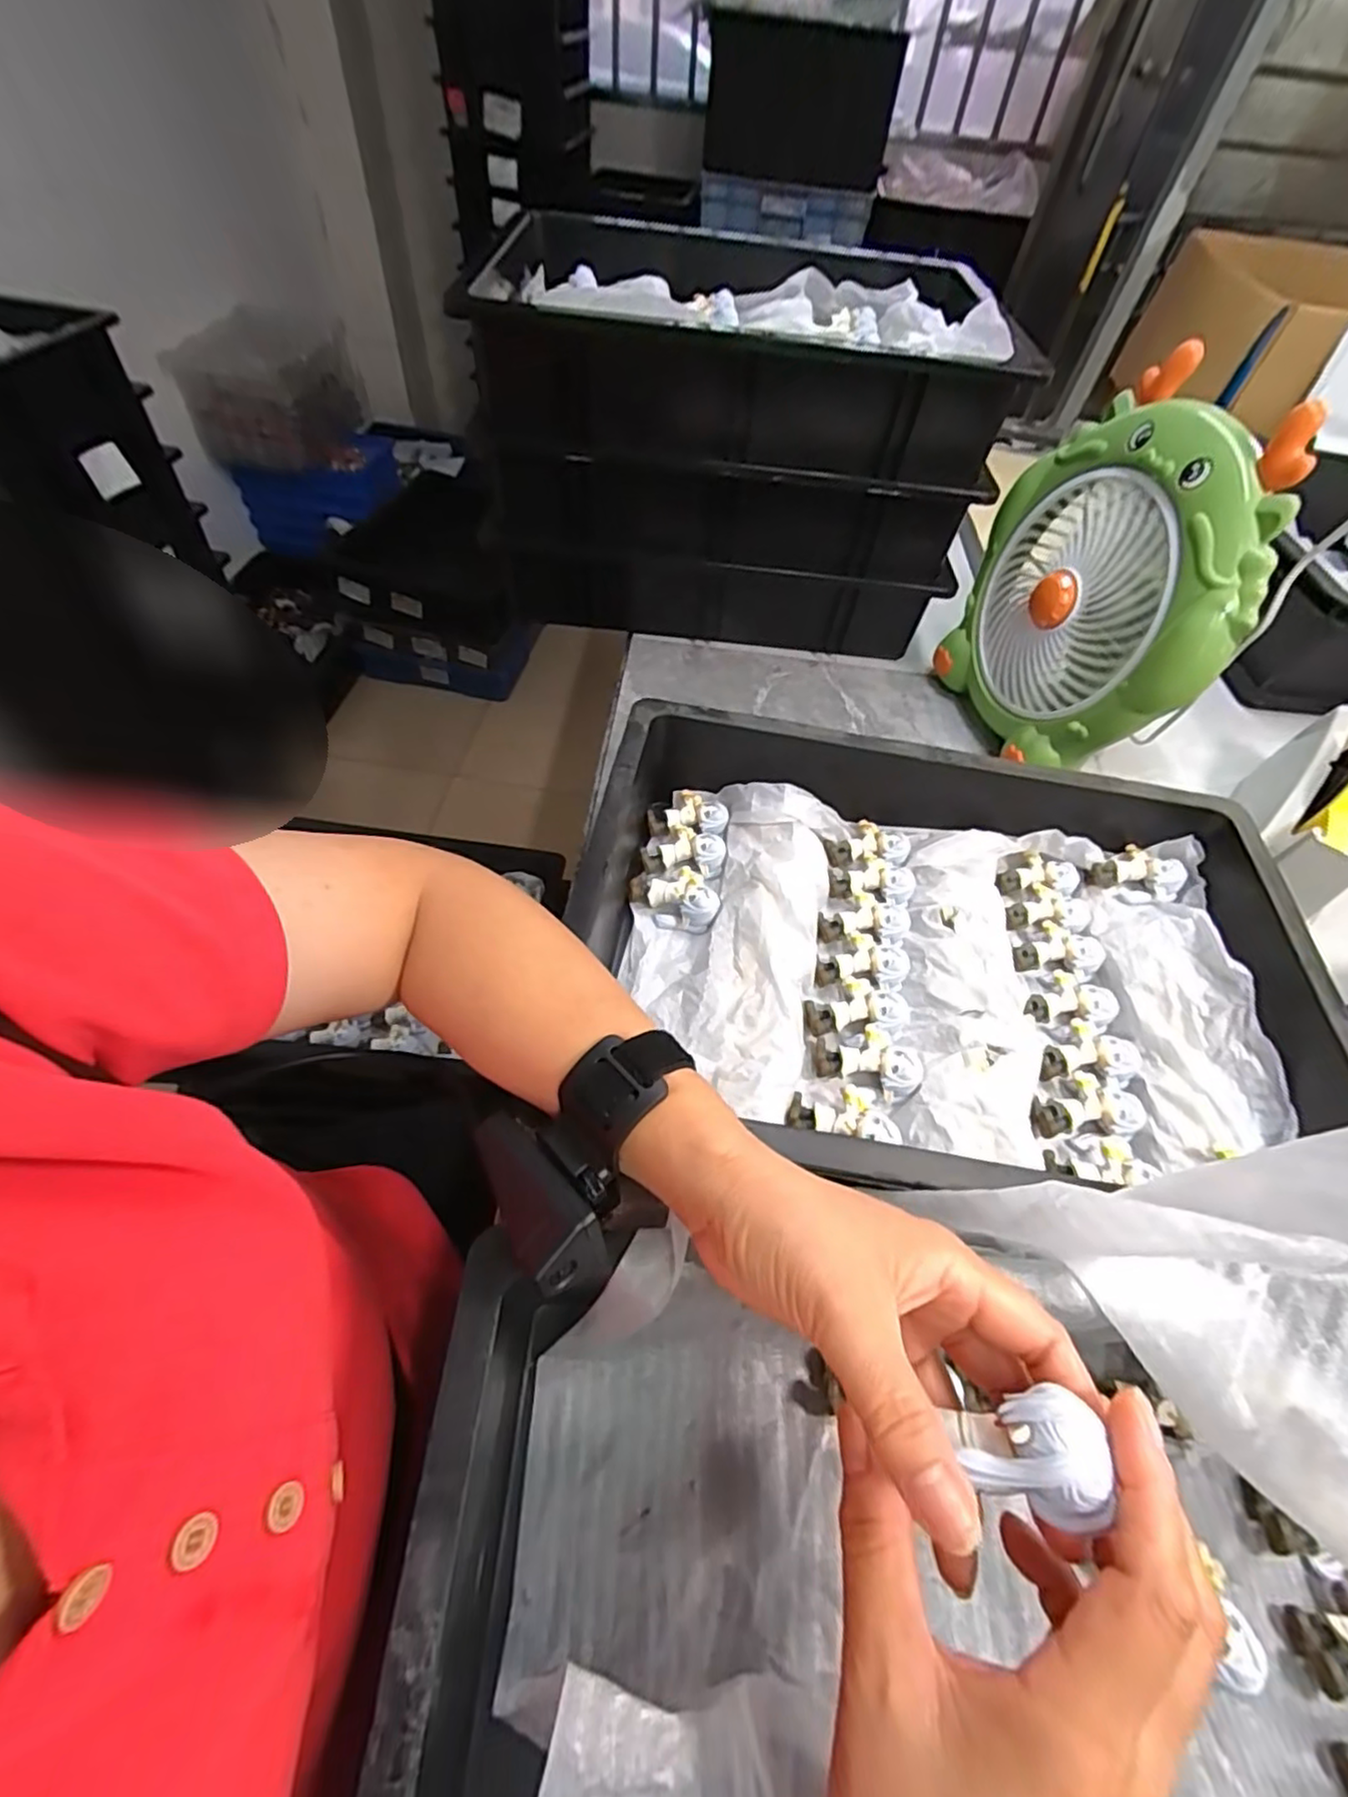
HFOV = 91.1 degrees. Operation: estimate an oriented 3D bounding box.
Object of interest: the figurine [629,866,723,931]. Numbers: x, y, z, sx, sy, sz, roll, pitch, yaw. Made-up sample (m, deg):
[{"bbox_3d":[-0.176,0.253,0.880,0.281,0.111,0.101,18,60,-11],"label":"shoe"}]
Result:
[{"bbox_3d":[-0.001,-0.002,0.467,0.058,0.021,0.045,-2,54,-7],"label":"figurine"}]

